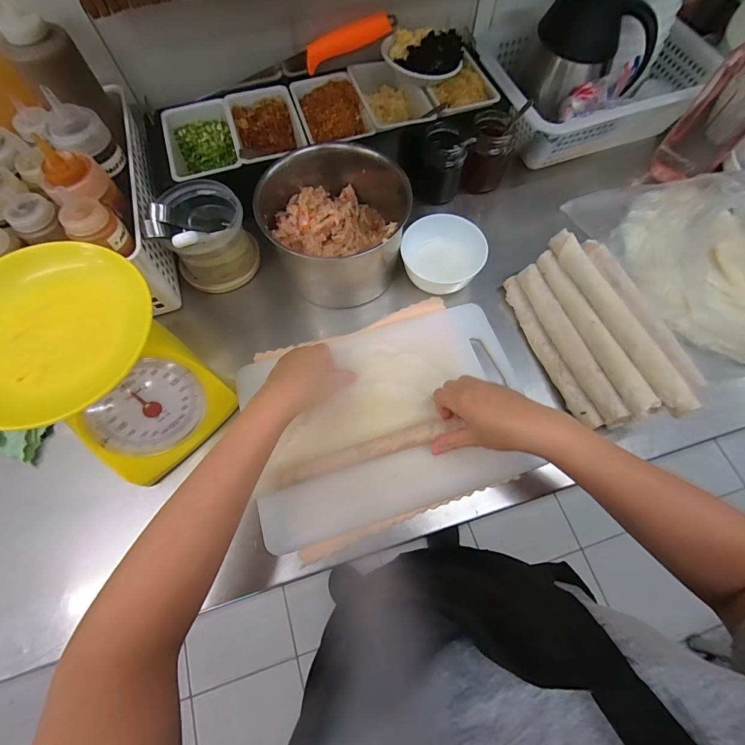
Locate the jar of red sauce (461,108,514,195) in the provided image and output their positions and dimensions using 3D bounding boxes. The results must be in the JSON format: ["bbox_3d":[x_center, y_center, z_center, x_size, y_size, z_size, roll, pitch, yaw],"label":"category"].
[{"bbox_3d":[0.166,-0.314,0.536,0.059,0.095,0.062,19,70,8],"label":"jar of red sauce"}]

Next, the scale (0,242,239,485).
[{"bbox_3d":[-0.256,-0.001,0.360,0.164,0.165,0.158,-43,74,-15],"label":"scale"}]

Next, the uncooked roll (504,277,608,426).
[{"bbox_3d":[0.207,-0.028,0.442,0.017,0.022,0.201,-18,69,-6],"label":"uncooked roll"}]

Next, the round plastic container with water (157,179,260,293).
[{"bbox_3d":[-0.211,-0.173,0.478,0.103,0.109,0.104,0,68,1],"label":"round plastic container with water"}]

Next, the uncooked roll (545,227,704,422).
[{"bbox_3d":[0.263,-0.060,0.405,0.028,0.031,0.230,-18,69,-6],"label":"uncooked roll"}]

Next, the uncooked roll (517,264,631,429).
[{"bbox_3d":[0.223,-0.037,0.425,0.022,0.020,0.206,-18,69,-6],"label":"uncooked roll"}]

